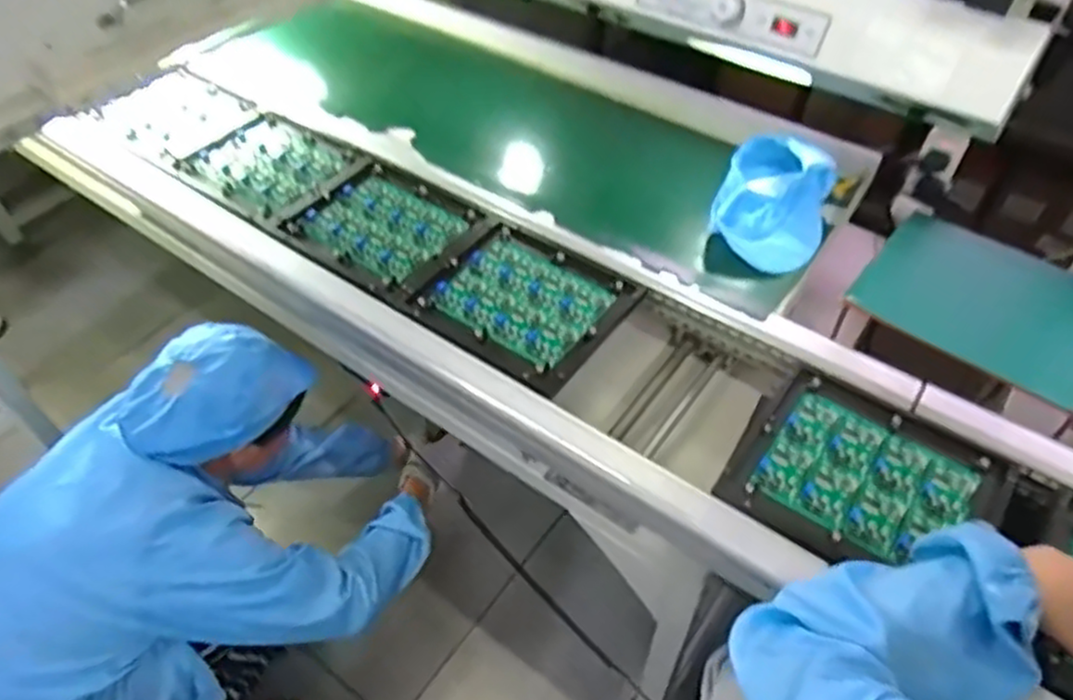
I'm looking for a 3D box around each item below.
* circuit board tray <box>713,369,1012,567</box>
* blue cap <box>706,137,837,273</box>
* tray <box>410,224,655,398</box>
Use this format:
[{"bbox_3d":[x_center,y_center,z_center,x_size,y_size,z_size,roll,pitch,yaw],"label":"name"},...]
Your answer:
[{"bbox_3d":[0.361,0.140,0.818,0.258,0.016,0.218,26,54,23],"label":"circuit board tray"},{"bbox_3d":[0.341,-0.216,1.055,0.150,0.102,0.195,17,52,17],"label":"blue cap"},{"bbox_3d":[-0.019,-0.063,0.998,0.251,0.032,0.217,26,54,23],"label":"tray"}]

